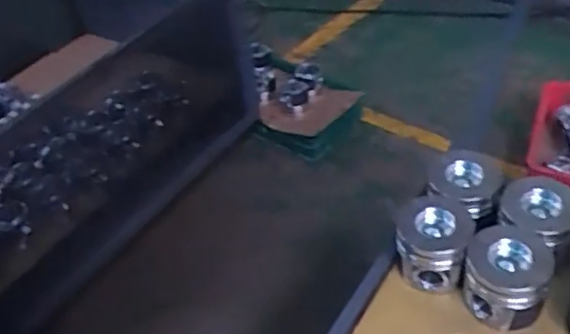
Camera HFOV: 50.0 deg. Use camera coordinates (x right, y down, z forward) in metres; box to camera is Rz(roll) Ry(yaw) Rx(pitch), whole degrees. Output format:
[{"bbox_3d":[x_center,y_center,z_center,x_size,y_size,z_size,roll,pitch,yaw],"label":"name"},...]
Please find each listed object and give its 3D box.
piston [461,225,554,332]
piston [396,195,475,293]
[{"bbox_3d":[0.272,0.134,0.752,0.097,0.083,0.098,13,47,20],"label":"piston"},{"bbox_3d":[0.197,0.095,0.805,0.087,0.086,0.104,13,47,20],"label":"piston"}]

